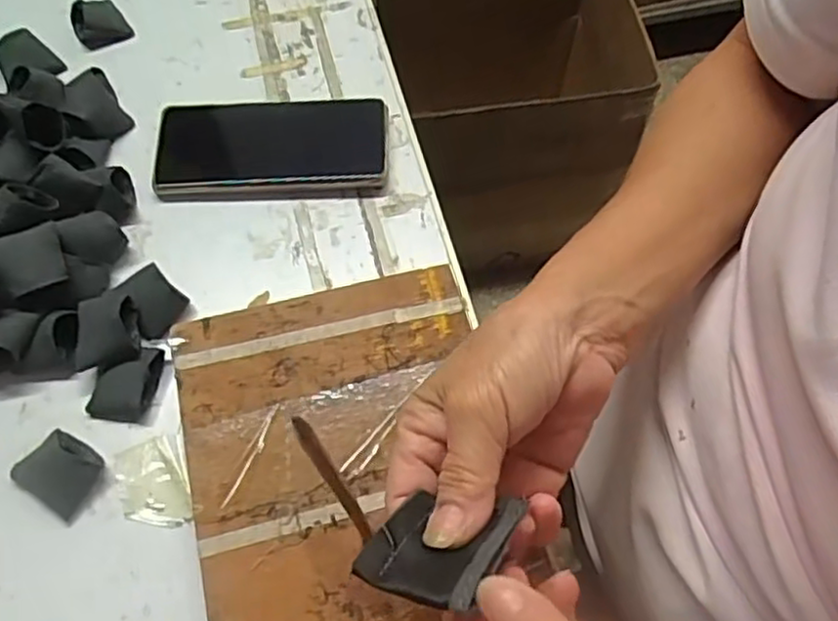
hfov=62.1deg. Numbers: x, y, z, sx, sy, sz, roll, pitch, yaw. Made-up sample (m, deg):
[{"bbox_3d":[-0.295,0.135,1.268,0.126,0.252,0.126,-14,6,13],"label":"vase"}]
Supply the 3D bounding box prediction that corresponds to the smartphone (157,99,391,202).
[{"bbox_3d":[-0.104,-0.116,0.494,0.161,0.014,0.080,-2,64,-2],"label":"smartphone"}]

